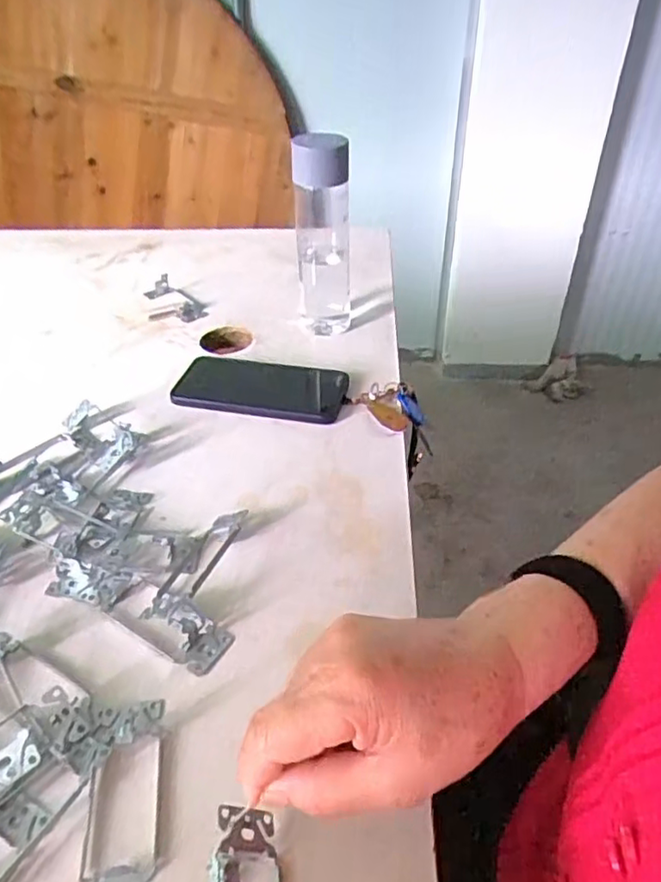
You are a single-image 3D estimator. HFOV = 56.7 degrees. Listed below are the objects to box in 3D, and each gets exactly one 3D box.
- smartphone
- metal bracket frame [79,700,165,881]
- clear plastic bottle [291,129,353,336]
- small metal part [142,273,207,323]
[{"bbox_3d":[-0.068,-0.053,0.595,0.161,0.018,0.068,7,40,10],"label":"smartphone"},{"bbox_3d":[-0.108,0.183,0.317,0.037,0.016,0.105,-7,40,-6],"label":"metal bracket frame"},{"bbox_3d":[-0.008,-0.218,0.652,0.057,0.206,0.063,-2,40,-1],"label":"clear plastic bottle"},{"bbox_3d":[-0.196,-0.175,0.752,0.064,0.021,0.100,-17,42,-18],"label":"small metal part"}]

